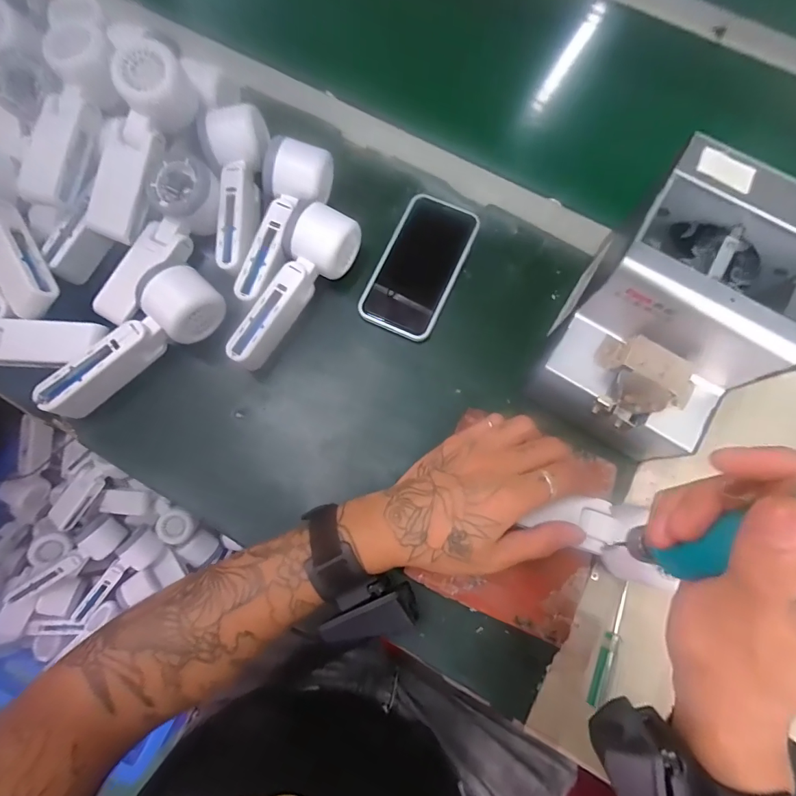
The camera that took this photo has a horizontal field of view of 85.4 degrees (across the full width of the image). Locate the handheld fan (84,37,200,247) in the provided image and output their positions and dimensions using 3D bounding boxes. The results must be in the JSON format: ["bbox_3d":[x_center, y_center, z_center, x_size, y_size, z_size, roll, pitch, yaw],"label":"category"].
[{"bbox_3d":[-0.231,-0.223,0.384,0.054,0.042,0.166,22,94,5],"label":"handheld fan"}]

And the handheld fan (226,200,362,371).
[{"bbox_3d":[-0.092,-0.096,0.392,0.054,0.047,0.160,24,78,6],"label":"handheld fan"}]

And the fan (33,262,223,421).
[{"bbox_3d":[-0.232,-0.050,0.377,0.165,0.044,0.053,-40,79,-9],"label":"fan"}]

